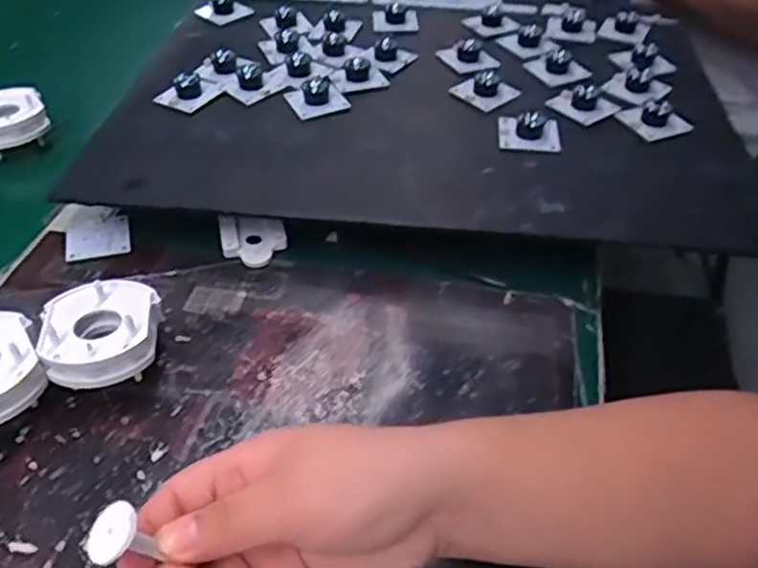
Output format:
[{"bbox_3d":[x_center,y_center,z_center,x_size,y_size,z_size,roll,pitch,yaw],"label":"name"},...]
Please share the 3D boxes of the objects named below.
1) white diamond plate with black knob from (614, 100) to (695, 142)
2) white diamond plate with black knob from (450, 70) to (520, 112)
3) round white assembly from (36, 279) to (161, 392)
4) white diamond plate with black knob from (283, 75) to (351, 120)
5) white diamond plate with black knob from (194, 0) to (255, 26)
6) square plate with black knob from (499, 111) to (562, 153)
[{"bbox_3d":[0.212,-0.129,0.533,0.037,0.014,0.039,-16,45,-18],"label":"white diamond plate with black knob"},{"bbox_3d":[0.091,-0.162,0.570,0.044,0.019,0.043,1,42,-1],"label":"white diamond plate with black knob"},{"bbox_3d":[-0.156,0.032,0.398,0.061,0.038,0.067,1,42,-1],"label":"round white assembly"},{"bbox_3d":[-0.049,-0.154,0.558,0.042,0.020,0.045,-14,45,-16],"label":"white diamond plate with black knob"},{"bbox_3d":[-0.153,-0.275,0.693,0.043,0.019,0.044,33,51,30],"label":"white diamond plate with black knob"},{"bbox_3d":[0.114,-0.116,0.524,0.044,0.017,0.043,3,42,2],"label":"square plate with black knob"}]

